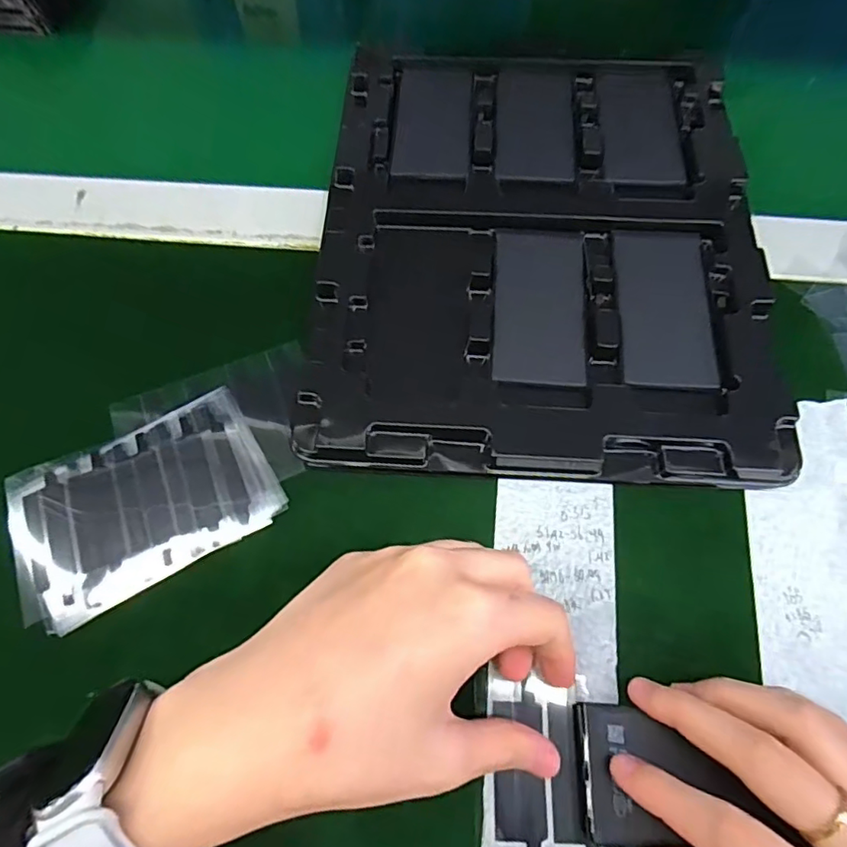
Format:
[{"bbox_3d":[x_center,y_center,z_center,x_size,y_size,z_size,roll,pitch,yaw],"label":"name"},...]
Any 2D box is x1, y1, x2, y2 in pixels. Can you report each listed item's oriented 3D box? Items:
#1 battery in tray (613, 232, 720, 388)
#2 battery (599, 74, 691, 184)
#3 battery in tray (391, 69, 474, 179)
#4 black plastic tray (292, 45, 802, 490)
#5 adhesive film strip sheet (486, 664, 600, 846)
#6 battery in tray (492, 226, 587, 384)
[{"bbox_3d":[0.117,-0.058,0.268,0.042,0.004,0.089,4,68,3],"label":"battery in tray"},{"bbox_3d":[0.124,-0.173,0.318,0.043,0.004,0.093,5,68,3],"label":"battery"},{"bbox_3d":[0.007,-0.179,0.329,0.043,0.005,0.090,3,68,3],"label":"battery in tray"},{"bbox_3d":[0.058,-0.102,0.294,0.218,0.019,0.269,3,68,2],"label":"black plastic tray"},{"bbox_3d":[0.044,0.130,0.209,0.038,0.004,0.063,1,68,2],"label":"adhesive film strip sheet"},{"bbox_3d":[0.057,-0.060,0.273,0.043,0.004,0.090,4,68,3],"label":"battery in tray"}]

